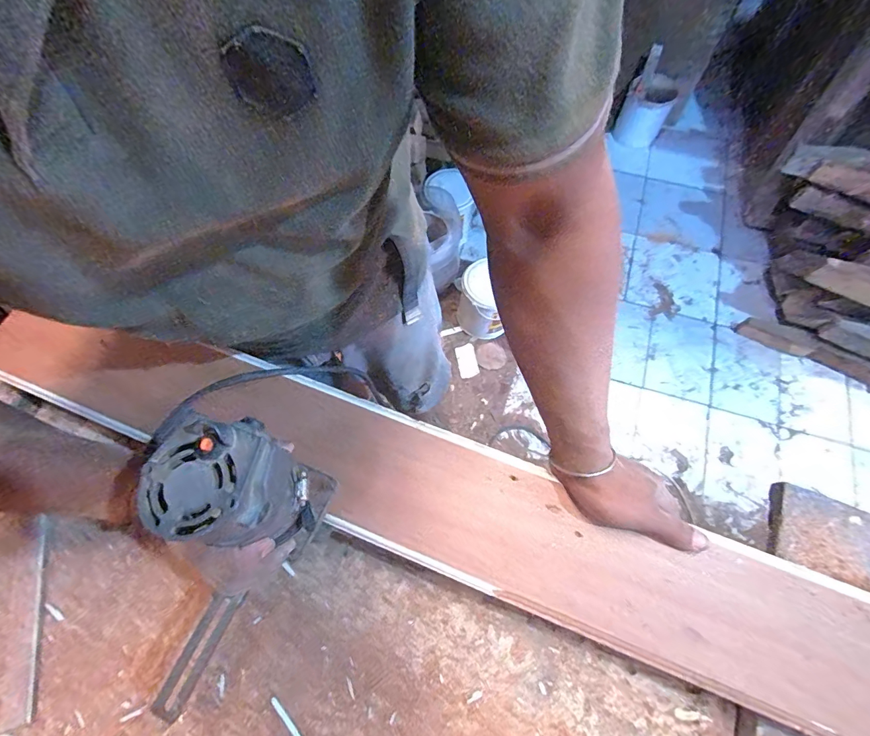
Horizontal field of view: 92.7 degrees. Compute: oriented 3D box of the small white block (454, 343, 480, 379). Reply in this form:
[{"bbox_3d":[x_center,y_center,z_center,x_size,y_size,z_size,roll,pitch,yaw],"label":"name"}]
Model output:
[{"bbox_3d":[0.106,-0.023,1.369,0.063,0.021,0.115,-13,67,-5],"label":"small white block"}]

